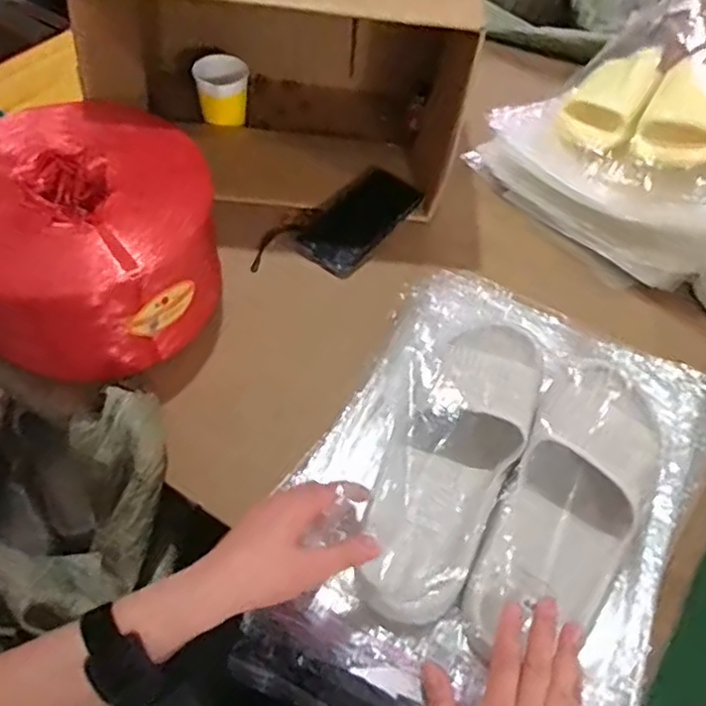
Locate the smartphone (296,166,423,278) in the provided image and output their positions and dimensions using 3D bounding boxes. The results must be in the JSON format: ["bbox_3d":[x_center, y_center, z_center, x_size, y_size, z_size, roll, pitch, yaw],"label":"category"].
[{"bbox_3d":[0.007,-0.161,0.811,0.081,0.012,0.153,38,73,10],"label":"smartphone"}]

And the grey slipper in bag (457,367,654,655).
[{"bbox_3d":[0.181,0.123,0.554,0.107,0.055,0.269,29,64,19],"label":"grey slipper in bag"}]

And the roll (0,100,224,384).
[{"bbox_3d":[-0.271,-0.115,0.683,0.249,0.131,0.281,-29,58,-25],"label":"roll"}]

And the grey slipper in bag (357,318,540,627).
[{"bbox_3d":[0.086,0.081,0.569,0.098,0.062,0.287,21,64,13],"label":"grey slipper in bag"}]

